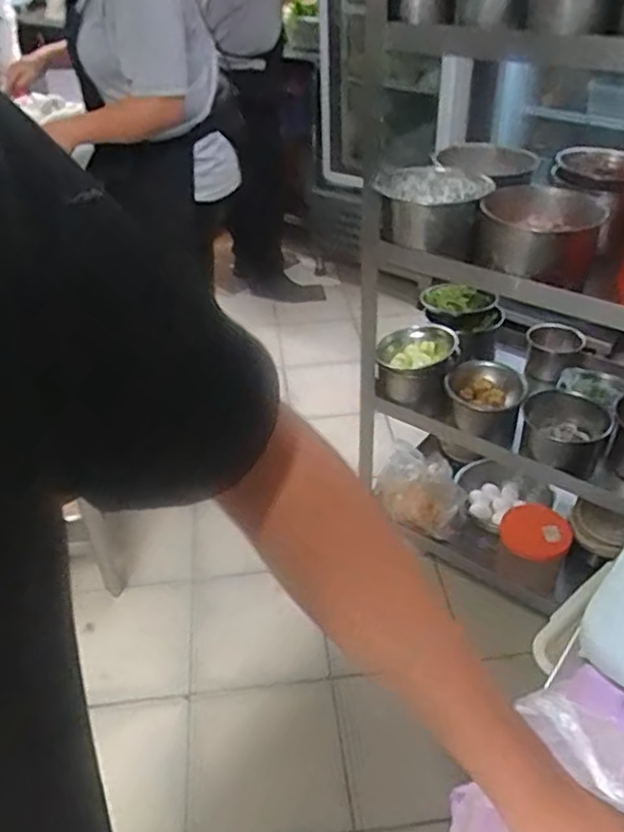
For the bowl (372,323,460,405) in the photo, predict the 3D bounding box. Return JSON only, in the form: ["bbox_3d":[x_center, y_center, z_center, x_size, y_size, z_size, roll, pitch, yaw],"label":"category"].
[{"bbox_3d":[0.220,-0.108,1.405,0.153,0.104,0.168,10,39,15],"label":"bowl"}]

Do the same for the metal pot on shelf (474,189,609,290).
[{"bbox_3d":[0.376,-0.295,1.113,0.191,0.122,0.172,16,41,22],"label":"metal pot on shelf"}]

